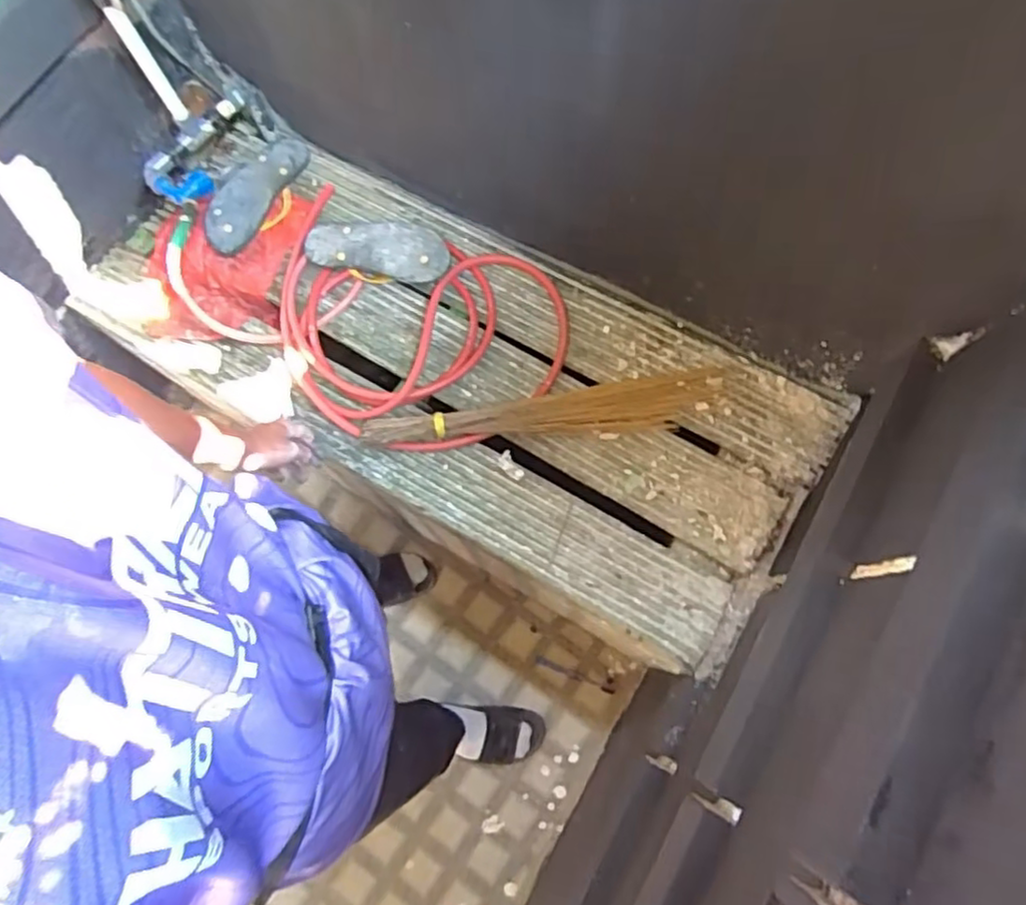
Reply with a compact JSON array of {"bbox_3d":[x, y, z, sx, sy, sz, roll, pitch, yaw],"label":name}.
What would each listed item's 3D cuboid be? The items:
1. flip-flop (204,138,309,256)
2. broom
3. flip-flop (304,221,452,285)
[{"bbox_3d":[-0.457,-0.455,1.175,0.110,0.037,0.241,29,77,9],"label":"flip-flop"},{"bbox_3d":[0.058,-0.058,1.057,0.581,0.042,0.081,-8,74,-1],"label":"broom"},{"bbox_3d":[-0.224,-0.330,1.120,0.241,0.066,0.094,8,75,4],"label":"flip-flop"}]

